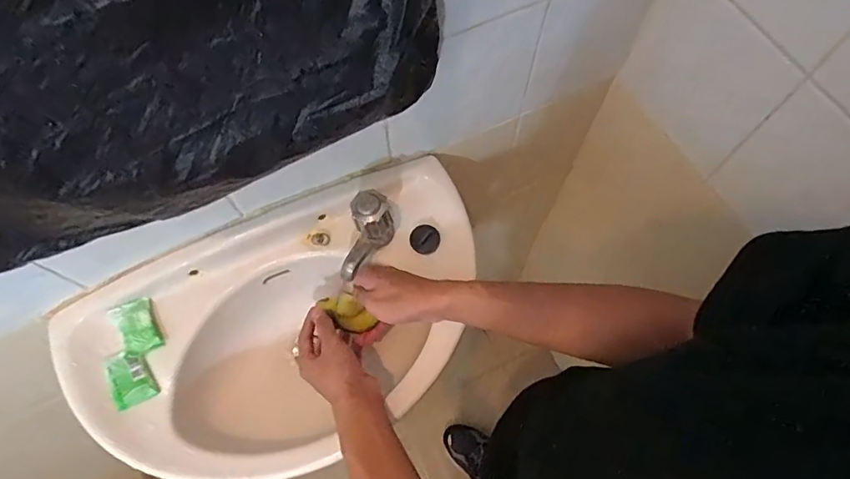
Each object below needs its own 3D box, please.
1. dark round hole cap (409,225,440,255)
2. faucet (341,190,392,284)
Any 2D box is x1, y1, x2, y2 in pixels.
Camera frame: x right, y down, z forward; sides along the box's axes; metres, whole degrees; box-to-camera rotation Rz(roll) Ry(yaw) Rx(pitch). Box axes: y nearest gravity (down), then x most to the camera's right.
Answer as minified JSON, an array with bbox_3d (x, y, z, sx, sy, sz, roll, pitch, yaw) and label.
[{"bbox_3d":[0.000,0.000,0.642,0.038,0.010,0.038,0,85,4],"label":"dark round hole cap"},{"bbox_3d":[-0.070,0.000,0.598,0.046,0.083,0.092,14,67,8],"label":"faucet"}]

